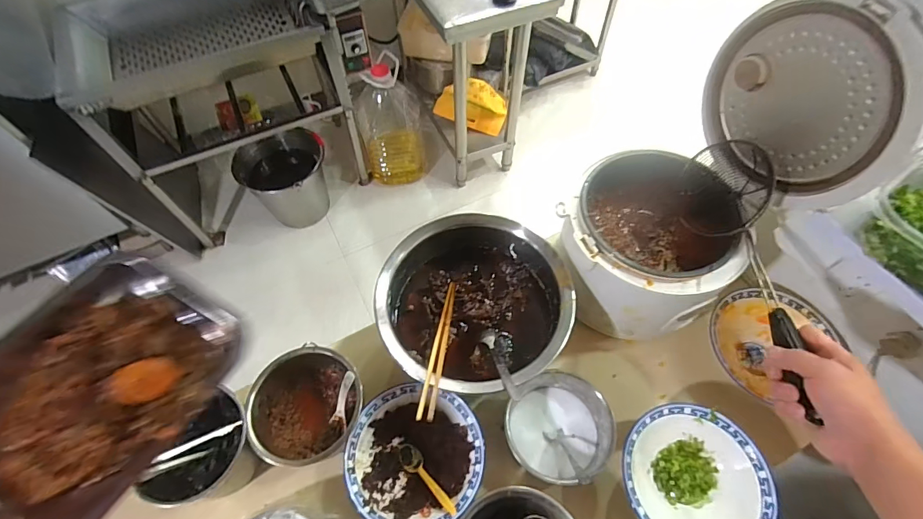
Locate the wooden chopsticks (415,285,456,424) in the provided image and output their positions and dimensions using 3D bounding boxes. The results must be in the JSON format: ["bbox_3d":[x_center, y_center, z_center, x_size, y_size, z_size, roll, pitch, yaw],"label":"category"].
[{"bbox_3d":[-0.030,0.119,0.622,0.020,0.011,0.249,6,38,4],"label":"wooden chopsticks"}]

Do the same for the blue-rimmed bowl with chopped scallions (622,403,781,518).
[{"bbox_3d":[0.321,0.309,0.603,0.188,0.055,0.187,0,60,0],"label":"blue-rimmed bowl with chopped scallions"}]

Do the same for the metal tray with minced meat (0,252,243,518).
[{"bbox_3d":[-0.344,0.125,0.393,0.201,0.054,0.257,26,57,2],"label":"metal tray with minced meat"}]

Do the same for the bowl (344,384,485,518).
[{"bbox_3d":[-0.066,0.288,0.623,0.185,0.056,0.181,0,60,0],"label":"bowl"}]

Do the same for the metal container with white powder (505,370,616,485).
[{"bbox_3d":[0.141,0.249,0.636,0.147,0.074,0.144,0,60,0],"label":"metal container with white powder"}]

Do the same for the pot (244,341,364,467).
[{"bbox_3d":[-0.228,0.218,0.658,0.156,0.097,0.142,0,60,0],"label":"pot"}]

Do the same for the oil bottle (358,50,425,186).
[{"bbox_3d":[-0.284,-0.545,1.721,0.249,0.452,0.248,-9,60,-5],"label":"oil bottle"}]

